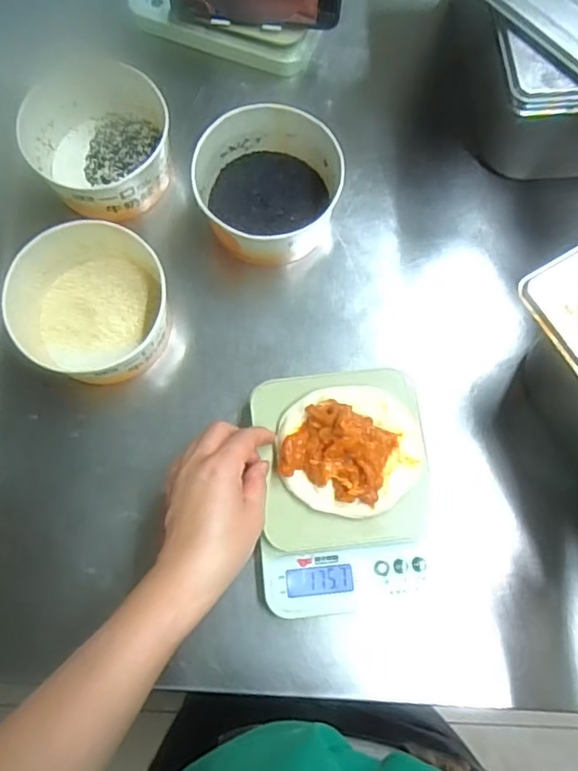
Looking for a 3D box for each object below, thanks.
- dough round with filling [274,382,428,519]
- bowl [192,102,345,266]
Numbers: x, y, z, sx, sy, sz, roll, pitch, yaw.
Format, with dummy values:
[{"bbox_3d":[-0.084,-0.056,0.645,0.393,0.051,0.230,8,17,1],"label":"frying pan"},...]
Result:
[{"bbox_3d":[0.048,0.048,0.454,0.111,0.035,0.098,6,75,1],"label":"dough round with filling"},{"bbox_3d":[-0.017,-0.183,0.541,0.126,0.076,0.120,0,75,0],"label":"bowl"}]

